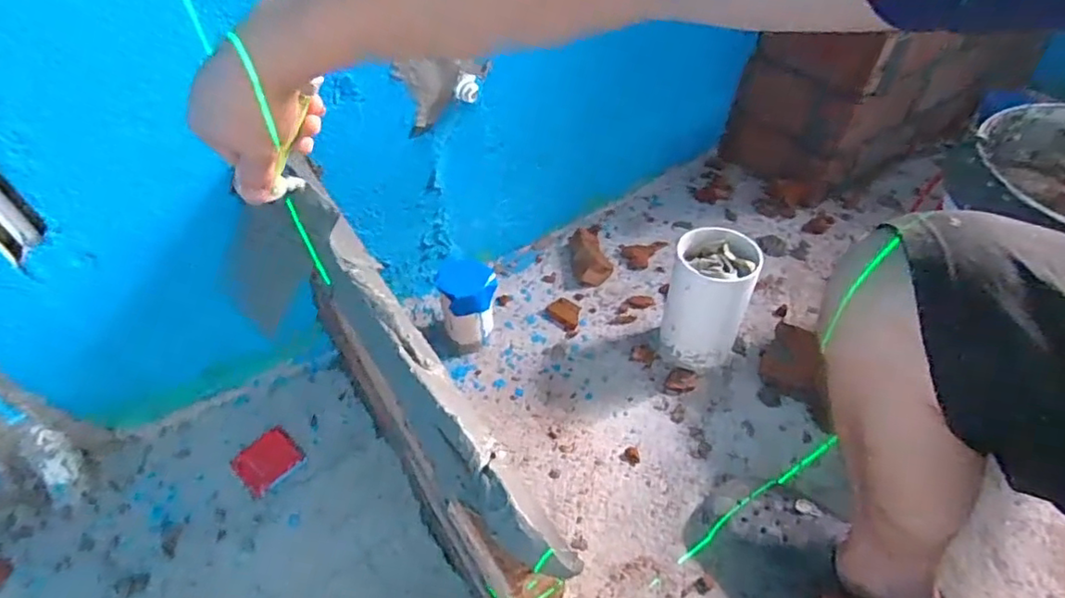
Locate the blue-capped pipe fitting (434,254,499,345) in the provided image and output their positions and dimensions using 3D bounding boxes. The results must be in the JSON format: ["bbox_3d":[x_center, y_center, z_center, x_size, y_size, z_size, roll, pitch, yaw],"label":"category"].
[{"bbox_3d":[-0.094,0.014,0.866,0.085,0.151,0.066,-8,49,-7],"label":"blue-capped pipe fitting"}]

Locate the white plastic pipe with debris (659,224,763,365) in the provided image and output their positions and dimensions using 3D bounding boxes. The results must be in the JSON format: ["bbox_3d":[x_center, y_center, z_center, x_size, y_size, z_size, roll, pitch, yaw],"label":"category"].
[{"bbox_3d":[0.249,0.010,0.839,0.109,0.196,0.114,14,50,12],"label":"white plastic pipe with debris"}]

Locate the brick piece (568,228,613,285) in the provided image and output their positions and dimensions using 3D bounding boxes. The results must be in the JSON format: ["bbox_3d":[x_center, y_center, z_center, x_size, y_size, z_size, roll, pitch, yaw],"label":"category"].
[{"bbox_3d":[0.100,-0.078,1.026,0.067,0.039,0.125,-4,49,-4],"label":"brick piece"}]

